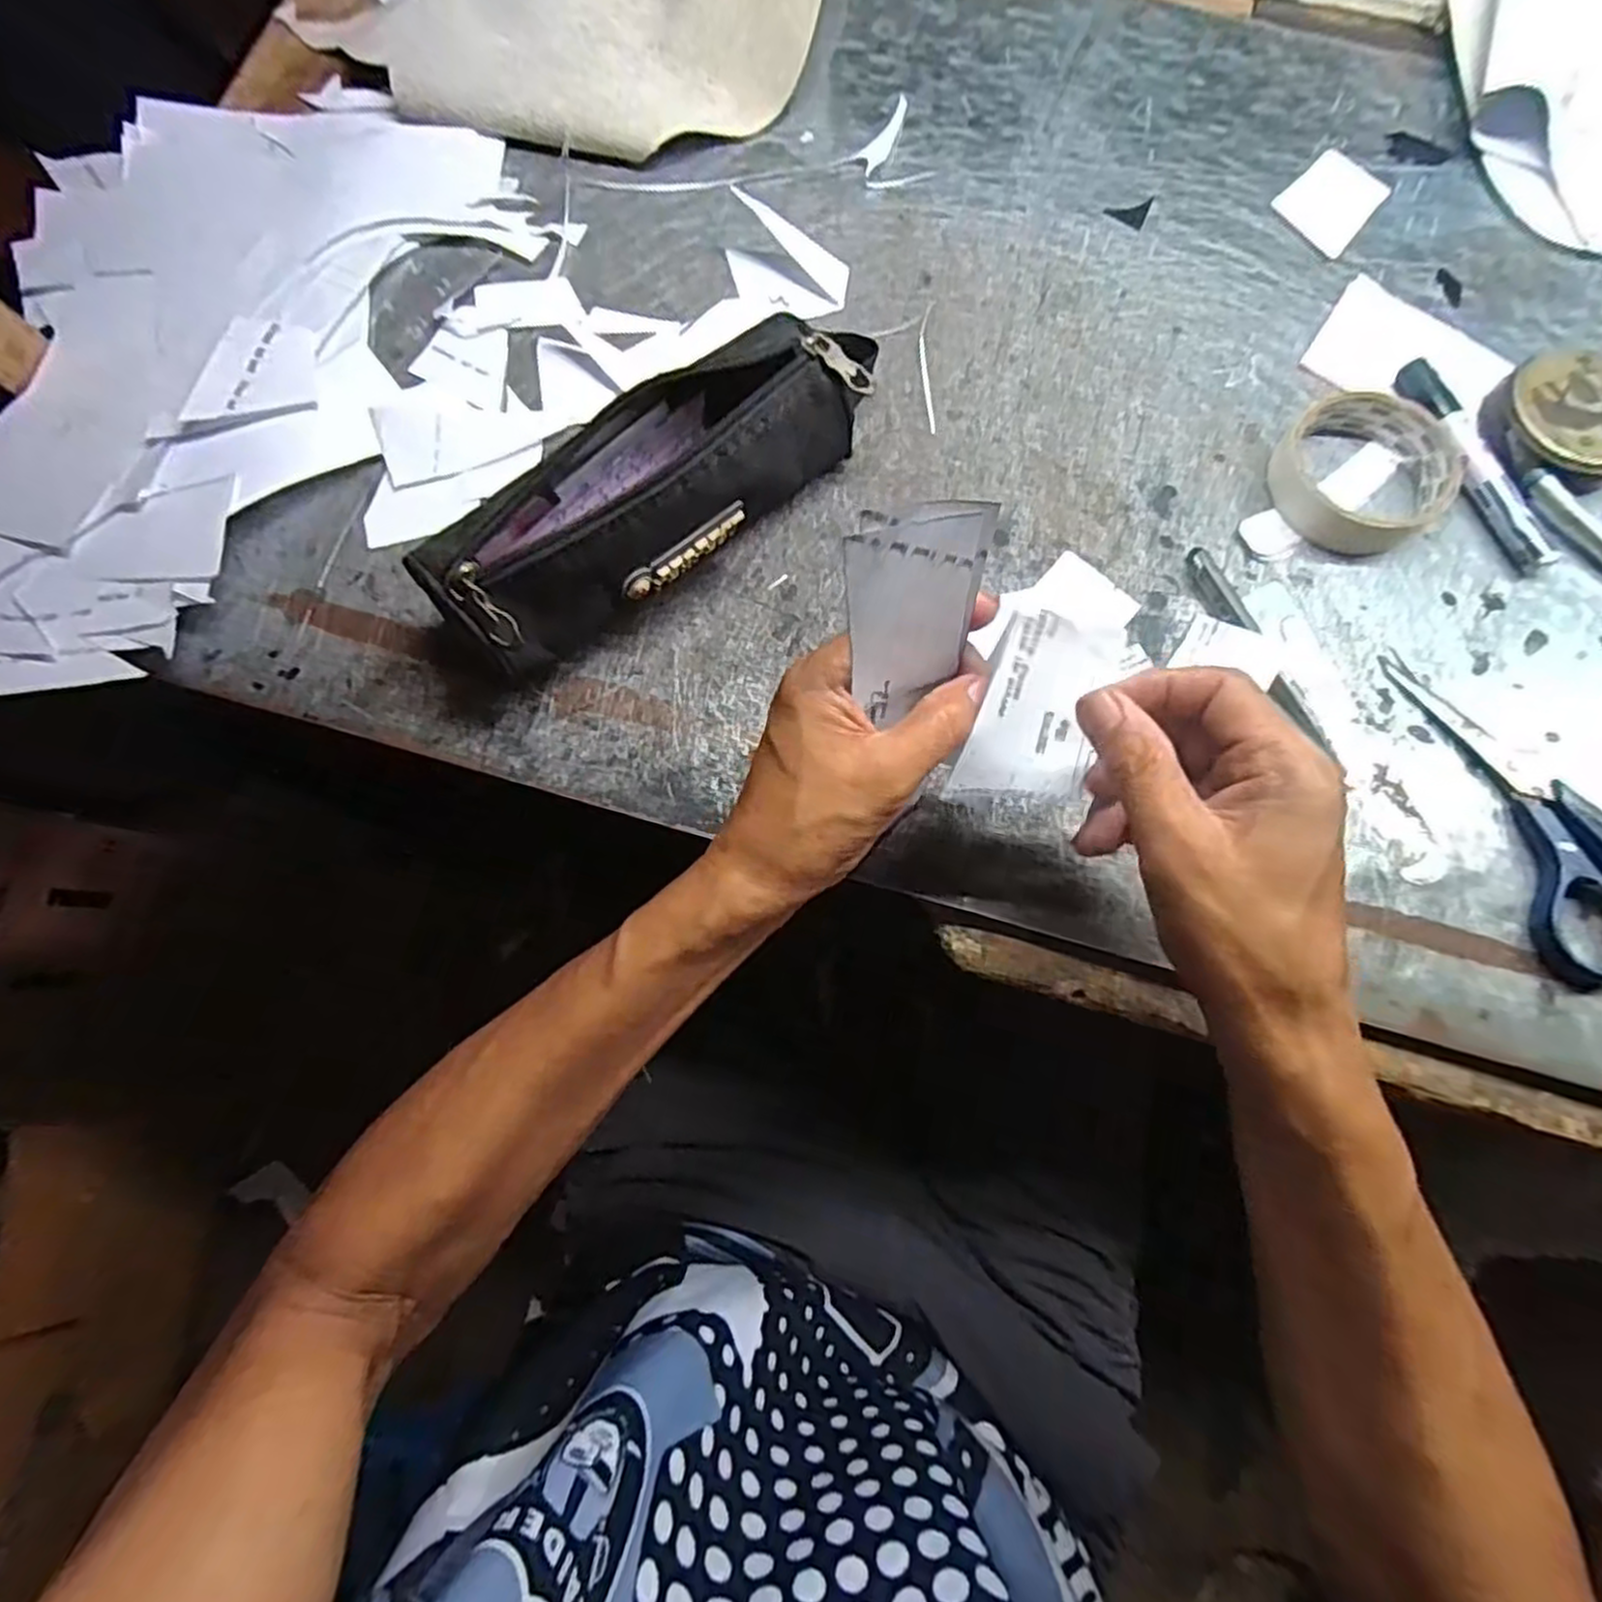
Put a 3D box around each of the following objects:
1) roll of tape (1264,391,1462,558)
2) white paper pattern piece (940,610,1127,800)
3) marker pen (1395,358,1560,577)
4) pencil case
[{"bbox_3d":[0.296,-0.173,0.408,0.086,0.024,0.084,0,74,-1],"label":"roll of tape"},{"bbox_3d":[0.092,-0.033,0.300,0.050,0.010,0.075,17,103,-14],"label":"white paper pattern piece"},{"bbox_3d":[0.357,-0.180,0.415,0.019,0.017,0.133,-17,75,-6],"label":"marker pen"},{"bbox_3d":[-0.060,-0.152,0.369,0.241,0.072,0.067,-42,80,-11],"label":"pencil case"}]

